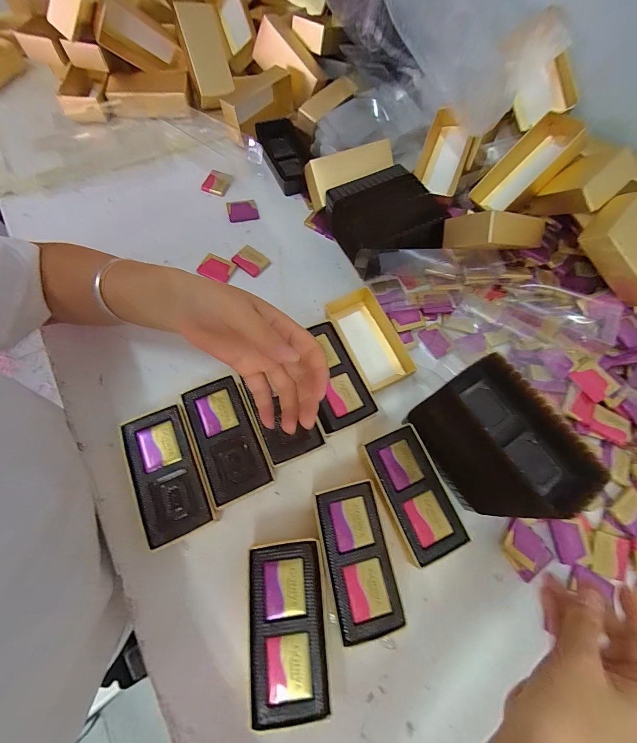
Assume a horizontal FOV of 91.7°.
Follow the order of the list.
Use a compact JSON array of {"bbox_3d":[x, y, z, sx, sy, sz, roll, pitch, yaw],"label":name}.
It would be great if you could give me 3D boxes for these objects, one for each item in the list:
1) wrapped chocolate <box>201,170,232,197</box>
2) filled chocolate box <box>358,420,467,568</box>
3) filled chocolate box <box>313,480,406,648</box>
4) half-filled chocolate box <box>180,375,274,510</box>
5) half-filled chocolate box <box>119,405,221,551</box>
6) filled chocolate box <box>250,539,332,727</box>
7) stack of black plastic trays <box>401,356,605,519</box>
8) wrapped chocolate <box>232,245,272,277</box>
[{"bbox_3d":[-0.145,-0.269,0.443,0.034,0.010,0.037,19,68,3],"label":"wrapped chocolate"},{"bbox_3d":[0.087,0.117,0.300,0.060,0.034,0.111,-20,72,-12],"label":"filled chocolate box"},{"bbox_3d":[0.032,0.162,0.277,0.054,0.033,0.113,-9,69,-8],"label":"filled chocolate box"},{"bbox_3d":[-0.089,0.067,0.304,0.055,0.032,0.113,-21,72,-13],"label":"half-filled chocolate box"},{"bbox_3d":[-0.136,0.094,0.289,0.057,0.034,0.113,-24,72,-14],"label":"half-filled chocolate box"},{"bbox_3d":[-0.025,0.203,0.253,0.058,0.033,0.113,-1,69,-6],"label":"filled chocolate box"},{"bbox_3d":[0.145,0.066,0.272,0.069,0.122,0.120,-31,74,-16],"label":"stack of black plastic trays"},{"bbox_3d":[-0.087,-0.142,0.397,0.041,0.009,0.032,38,70,10],"label":"wrapped chocolate"}]

